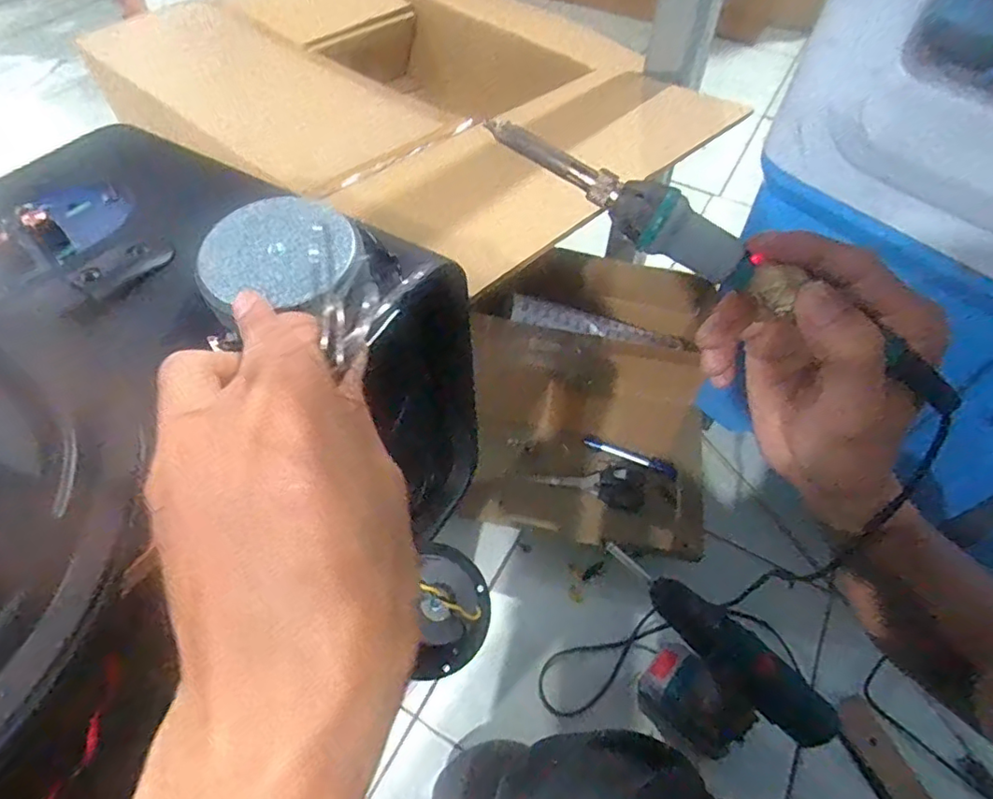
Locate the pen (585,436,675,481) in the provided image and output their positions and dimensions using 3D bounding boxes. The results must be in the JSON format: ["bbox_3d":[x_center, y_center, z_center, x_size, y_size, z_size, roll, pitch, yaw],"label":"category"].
[{"bbox_3d":[0.184,0.077,0.788,0.130,0.012,0.017,19,56,12],"label":"pen"}]

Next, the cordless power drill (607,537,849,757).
[{"bbox_3d":[0.203,0.287,0.637,0.071,0.225,0.242,-33,62,-23],"label":"cordless power drill"}]

